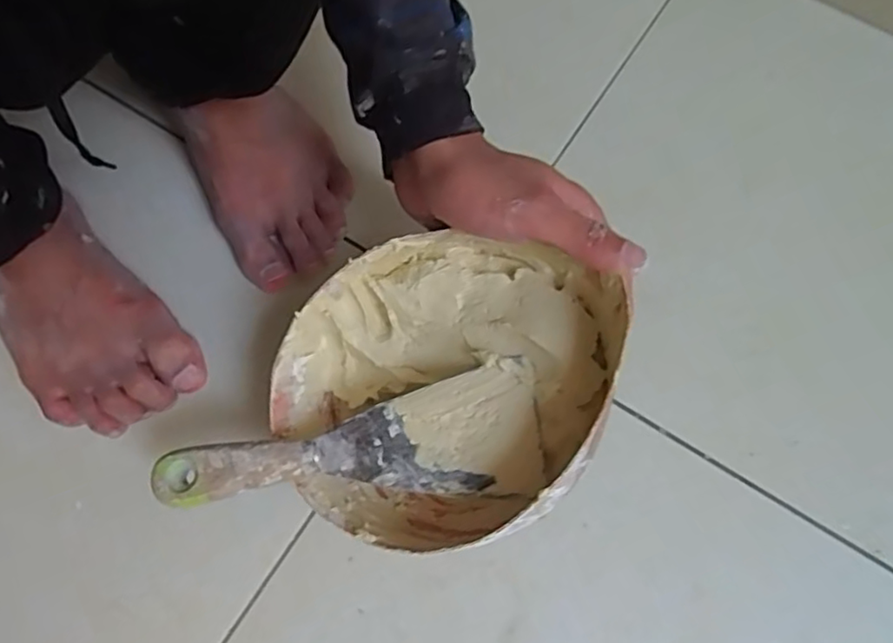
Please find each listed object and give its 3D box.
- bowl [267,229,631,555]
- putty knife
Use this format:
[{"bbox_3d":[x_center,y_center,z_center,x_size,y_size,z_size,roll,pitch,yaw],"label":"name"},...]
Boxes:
[{"bbox_3d":[0.005,0.038,0.364,0.187,0.100,0.187,-4,77,17],"label":"bowl"},{"bbox_3d":[-0.051,0.066,0.339,0.197,0.016,0.064,-6,73,-5],"label":"putty knife"}]

